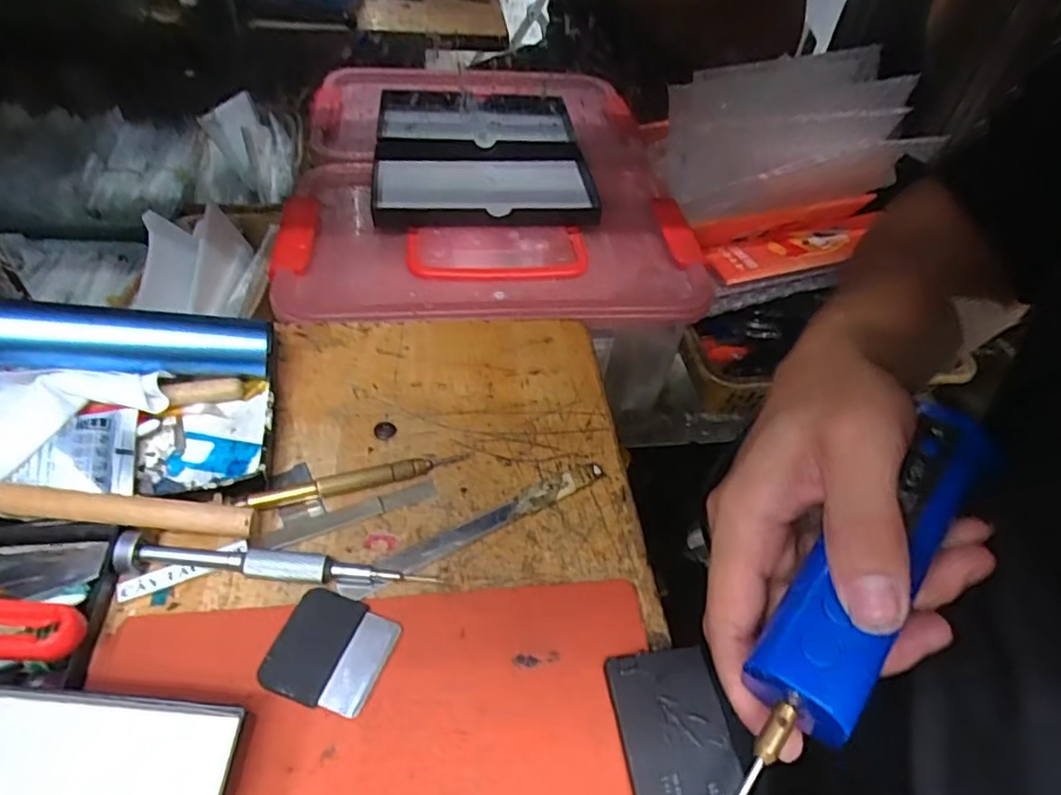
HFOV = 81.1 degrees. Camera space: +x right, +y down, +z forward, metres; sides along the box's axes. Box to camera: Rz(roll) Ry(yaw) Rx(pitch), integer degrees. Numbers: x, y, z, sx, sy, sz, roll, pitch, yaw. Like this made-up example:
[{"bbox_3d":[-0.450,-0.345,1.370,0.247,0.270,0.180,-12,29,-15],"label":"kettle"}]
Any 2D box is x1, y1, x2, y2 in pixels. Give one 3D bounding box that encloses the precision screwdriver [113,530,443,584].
[{"bbox_3d":[-0.102,0.067,0.252,0.121,0.013,0.014,3,48,-4],"label":"precision screwdriver"}]

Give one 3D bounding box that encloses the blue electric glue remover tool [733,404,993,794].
[{"bbox_3d":[0.094,0.087,0.205,0.031,0.023,0.222,35,71,23],"label":"blue electric glue remover tool"}]

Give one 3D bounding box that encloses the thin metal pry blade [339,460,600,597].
[{"bbox_3d":[-0.022,0.056,0.277,0.128,0.005,0.013,-21,54,-24],"label":"thin metal pry blade"}]

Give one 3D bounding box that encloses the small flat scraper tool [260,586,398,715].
[{"bbox_3d":[-0.074,0.094,0.231,0.042,0.004,0.039,16,48,8],"label":"small flat scraper tool"}]

